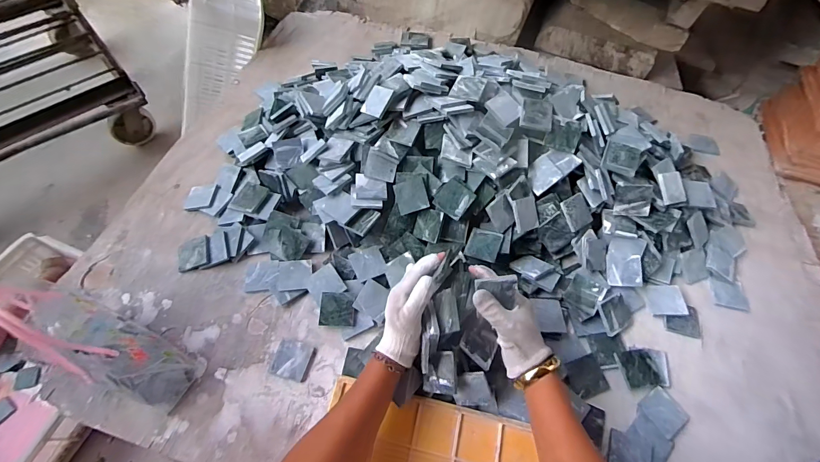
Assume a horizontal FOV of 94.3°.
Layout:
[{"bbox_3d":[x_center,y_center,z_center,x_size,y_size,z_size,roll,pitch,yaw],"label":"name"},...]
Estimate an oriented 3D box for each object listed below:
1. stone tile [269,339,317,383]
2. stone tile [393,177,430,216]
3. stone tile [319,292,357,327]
[{"bbox_3d":[-0.162,0.179,0.528,0.051,0.011,0.049,14,60,6],"label":"stone tile"},{"bbox_3d":[0.002,-0.056,0.604,0.052,0.005,0.051,-16,80,18],"label":"stone tile"},{"bbox_3d":[-0.106,0.114,0.559,0.050,0.011,0.050,3,60,0],"label":"stone tile"}]

